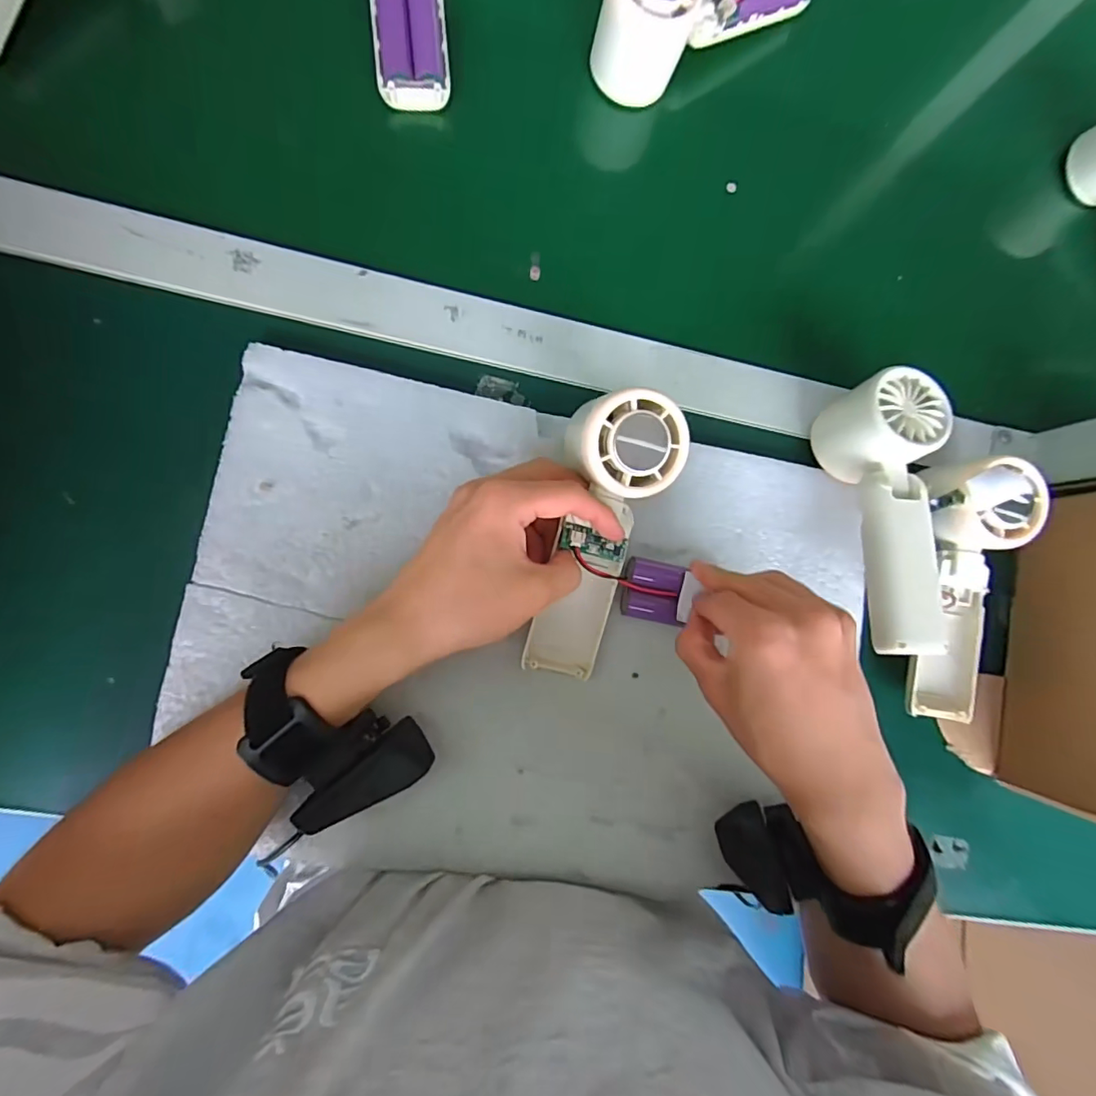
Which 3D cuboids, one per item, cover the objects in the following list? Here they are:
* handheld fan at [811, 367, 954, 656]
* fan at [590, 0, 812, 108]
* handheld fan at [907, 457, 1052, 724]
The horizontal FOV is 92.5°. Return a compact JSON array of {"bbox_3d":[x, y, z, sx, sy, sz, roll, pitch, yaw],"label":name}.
[{"bbox_3d":[0.206,-0.021,0.320,0.050,0.052,0.160,-2,85,-8],"label":"handheld fan"},{"bbox_3d":[0.101,-0.354,0.339,0.156,0.056,0.049,-35,90,-10],"label":"fan"},{"bbox_3d":[0.264,0.028,0.333,0.066,0.037,0.164,3,99,-8],"label":"handheld fan"}]

